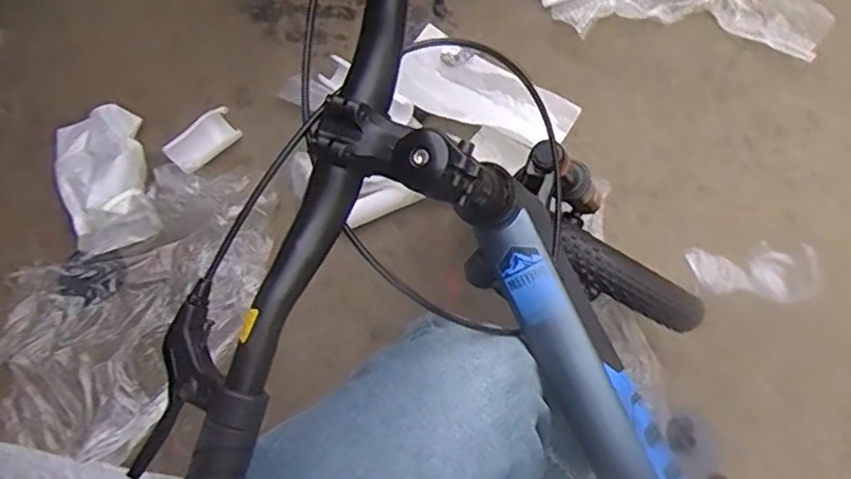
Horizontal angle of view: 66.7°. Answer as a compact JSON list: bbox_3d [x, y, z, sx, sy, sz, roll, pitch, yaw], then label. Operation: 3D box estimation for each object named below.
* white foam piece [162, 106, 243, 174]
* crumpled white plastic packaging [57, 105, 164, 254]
[{"bbox_3d":[-0.395,-0.177,1.152,0.128,0.030,0.068,-39,107,-16],"label":"white foam piece"},{"bbox_3d":[-0.538,-0.103,1.094,0.158,0.101,0.295,-20,64,-9],"label":"crumpled white plastic packaging"}]

